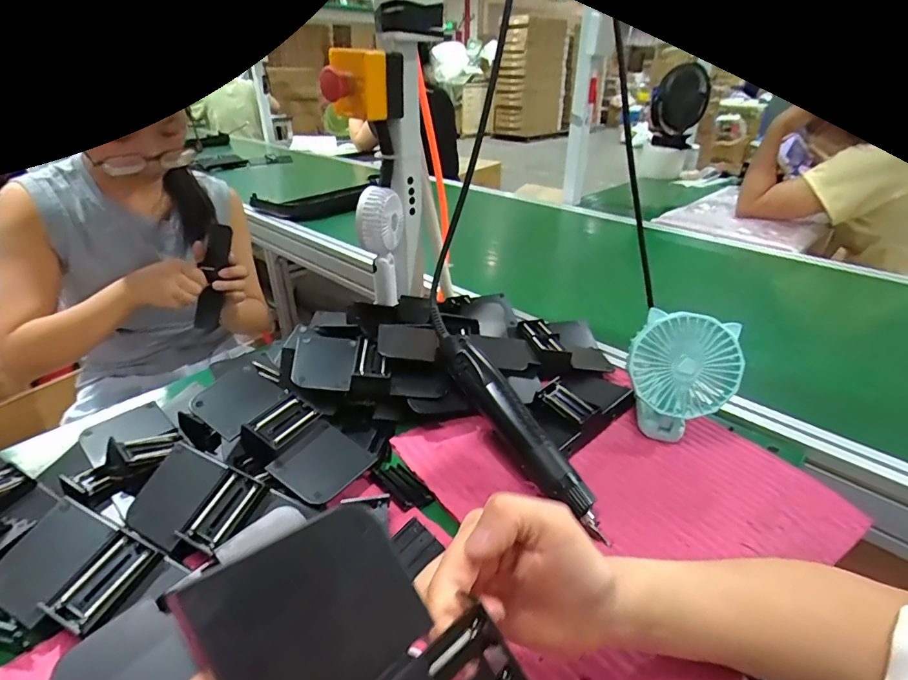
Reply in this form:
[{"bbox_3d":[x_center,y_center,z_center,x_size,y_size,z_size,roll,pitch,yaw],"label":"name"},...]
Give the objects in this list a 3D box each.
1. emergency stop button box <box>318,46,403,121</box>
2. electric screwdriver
[{"bbox_3d":[-0.114,-0.318,0.596,0.077,0.075,0.075,10,31,16],"label":"emergency stop button box"},{"bbox_3d":[0.057,0.078,0.434,0.032,0.030,0.219,-22,61,-34],"label":"electric screwdriver"}]

